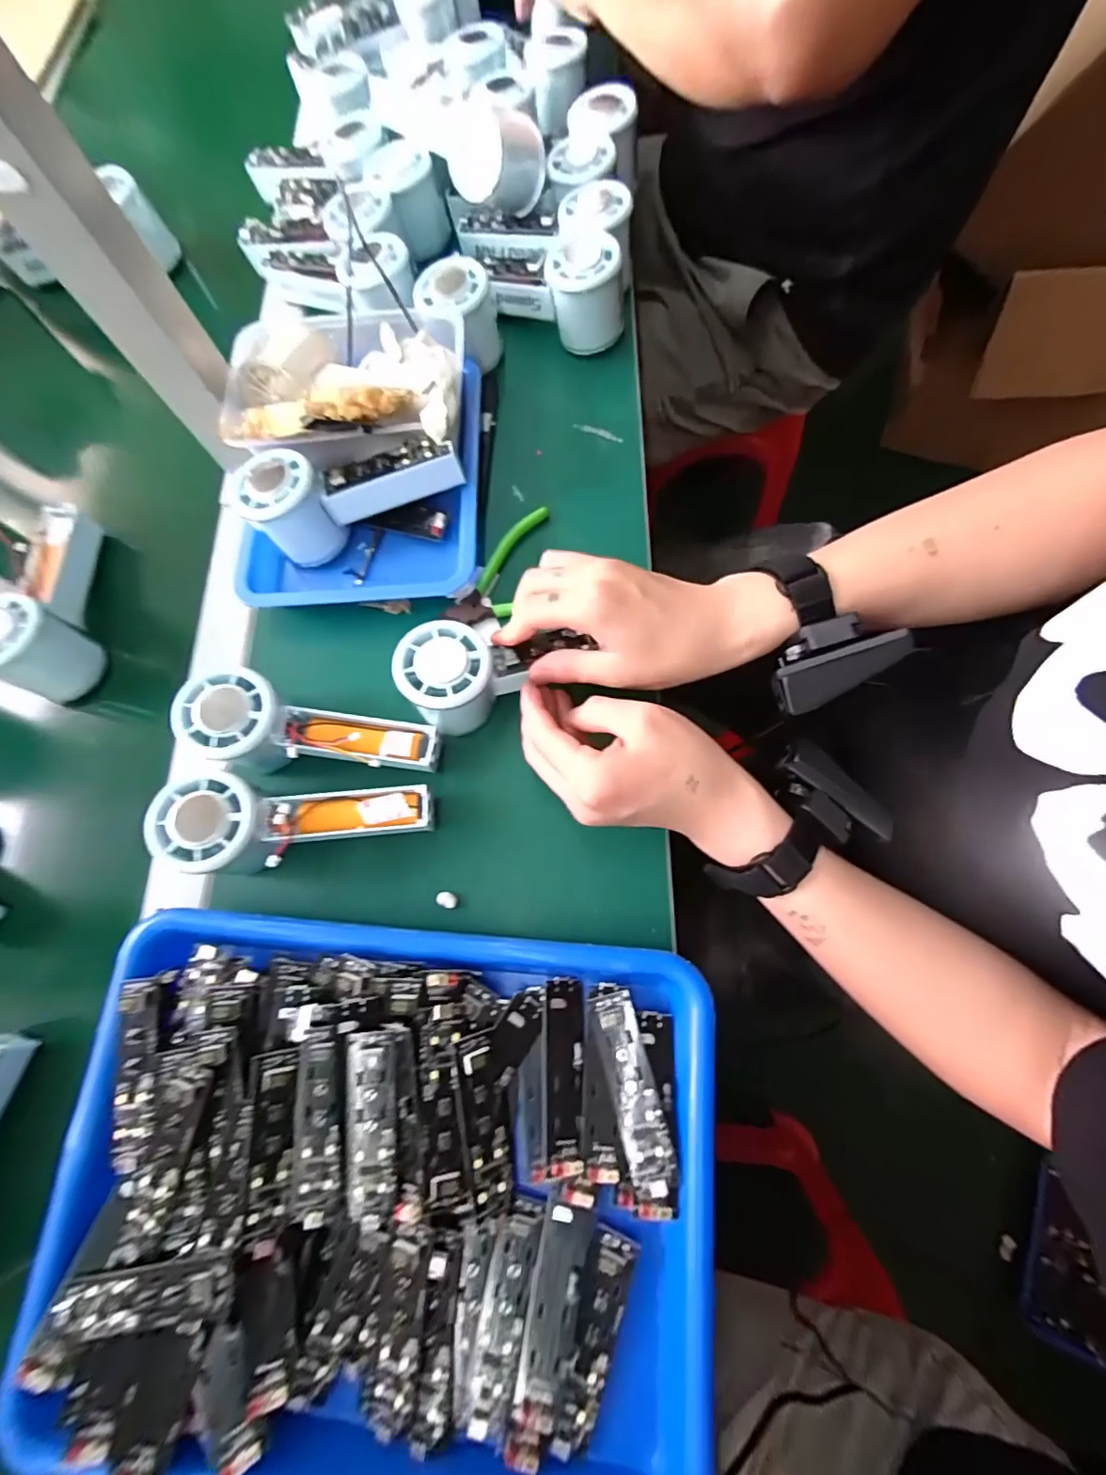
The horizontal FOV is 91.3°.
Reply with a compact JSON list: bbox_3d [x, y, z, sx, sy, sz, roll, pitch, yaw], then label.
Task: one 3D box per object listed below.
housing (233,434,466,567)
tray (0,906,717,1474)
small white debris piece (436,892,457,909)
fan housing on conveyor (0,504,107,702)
[{"bbox_3d":[-0.139,-0.173,0.387,0.151,0.055,0.057,-13,74,0],"label":"housing"},{"bbox_3d":[-0.086,0.230,0.283,0.334,0.044,0.247,3,74,6],"label":"tray"},{"bbox_3d":[-0.067,0.102,0.340,0.013,0.004,0.009,26,77,11],"label":"small white debris piece"},{"bbox_3d":[-0.374,-0.106,0.395,0.047,0.059,0.147,-16,73,0],"label":"fan housing on conveyor"}]

